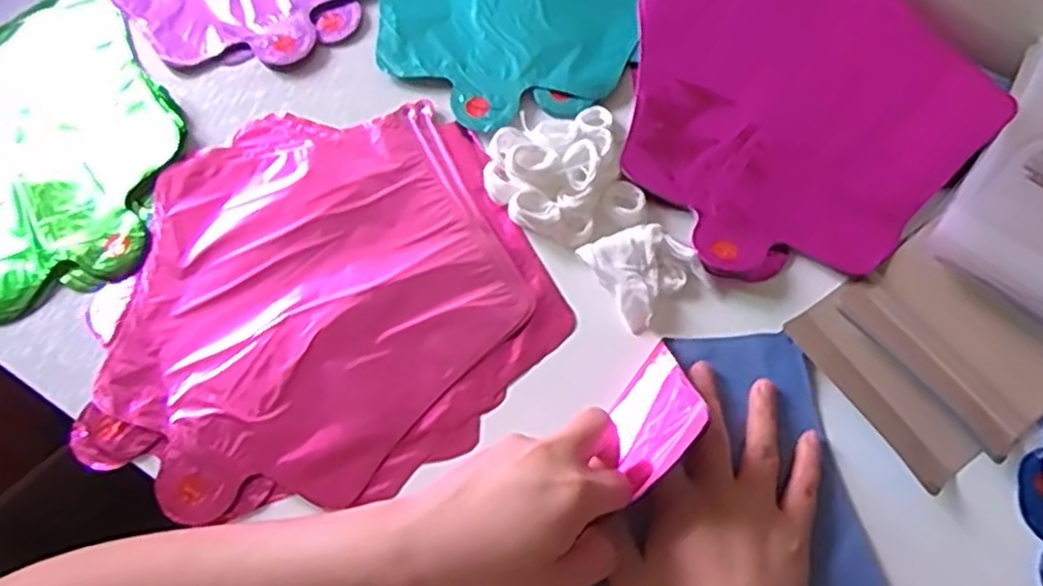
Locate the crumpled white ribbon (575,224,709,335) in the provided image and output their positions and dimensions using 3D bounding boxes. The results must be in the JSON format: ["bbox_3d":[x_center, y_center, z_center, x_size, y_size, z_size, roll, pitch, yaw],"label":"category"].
[{"bbox_3d":[0.071,-0.015,0.441,0.052,0.015,0.055,-33,71,-10],"label":"crumpled white ribbon"}]

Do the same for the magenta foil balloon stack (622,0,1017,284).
[{"bbox_3d":[0.173,-0.129,0.484,0.233,0.015,0.228,-30,70,-10],"label":"magenta foil balloon stack"}]

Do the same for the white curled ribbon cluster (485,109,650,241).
[{"bbox_3d":[0.024,-0.070,0.459,0.083,0.022,0.080,-1,68,2],"label":"white curled ribbon cluster"}]

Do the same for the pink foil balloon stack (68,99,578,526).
[{"bbox_3d":[-0.124,0.001,0.445,0.259,0.009,0.238,-24,69,-7],"label":"pink foil balloon stack"}]

